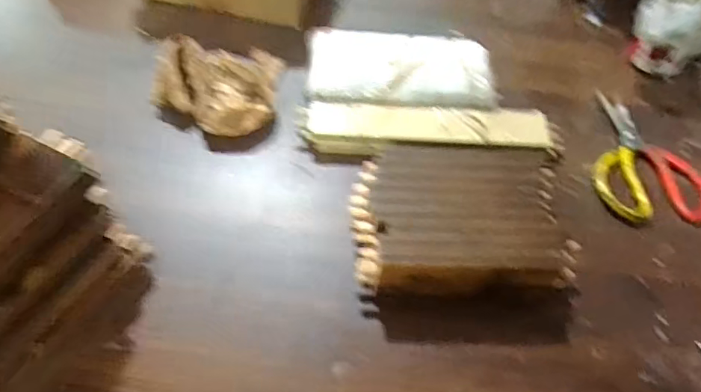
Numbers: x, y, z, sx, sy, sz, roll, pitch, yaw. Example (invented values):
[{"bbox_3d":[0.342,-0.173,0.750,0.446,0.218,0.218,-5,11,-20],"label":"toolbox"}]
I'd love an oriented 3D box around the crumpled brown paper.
[{"bbox_3d":[-0.162,-0.142,0.610,0.139,0.079,0.140,5,55,0],"label":"crumpled brown paper"}]

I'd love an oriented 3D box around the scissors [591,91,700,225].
[{"bbox_3d":[0.368,-0.055,0.627,0.139,0.016,0.195,5,55,-1],"label":"scissors"}]

